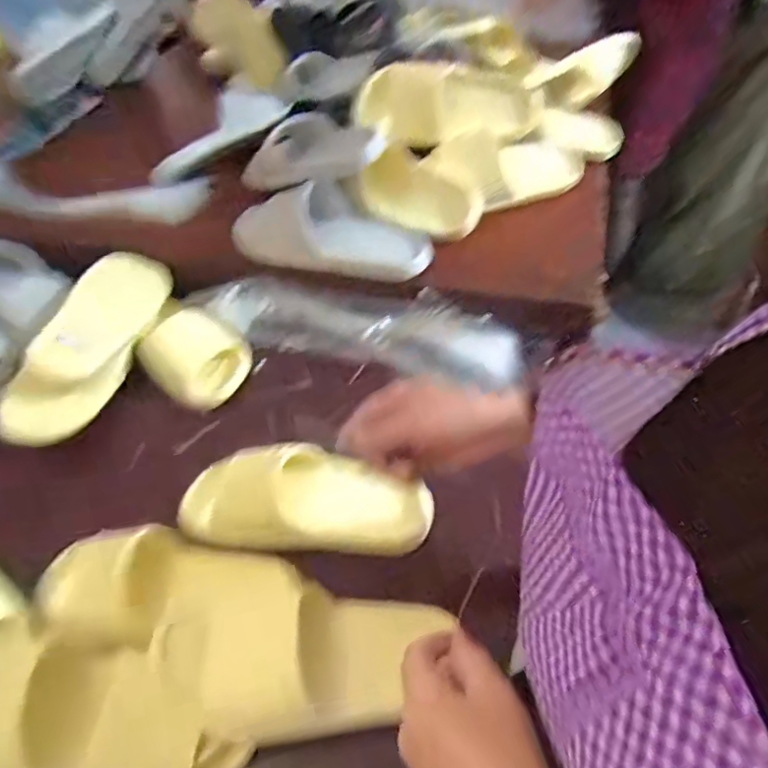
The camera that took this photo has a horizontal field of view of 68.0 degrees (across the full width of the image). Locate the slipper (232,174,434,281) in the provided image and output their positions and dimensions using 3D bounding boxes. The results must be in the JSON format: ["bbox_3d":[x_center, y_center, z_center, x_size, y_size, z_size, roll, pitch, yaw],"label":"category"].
[{"bbox_3d":[-0.075,-0.204,0.738,0.269,0.119,0.079,8,50,12],"label":"slipper"}]

